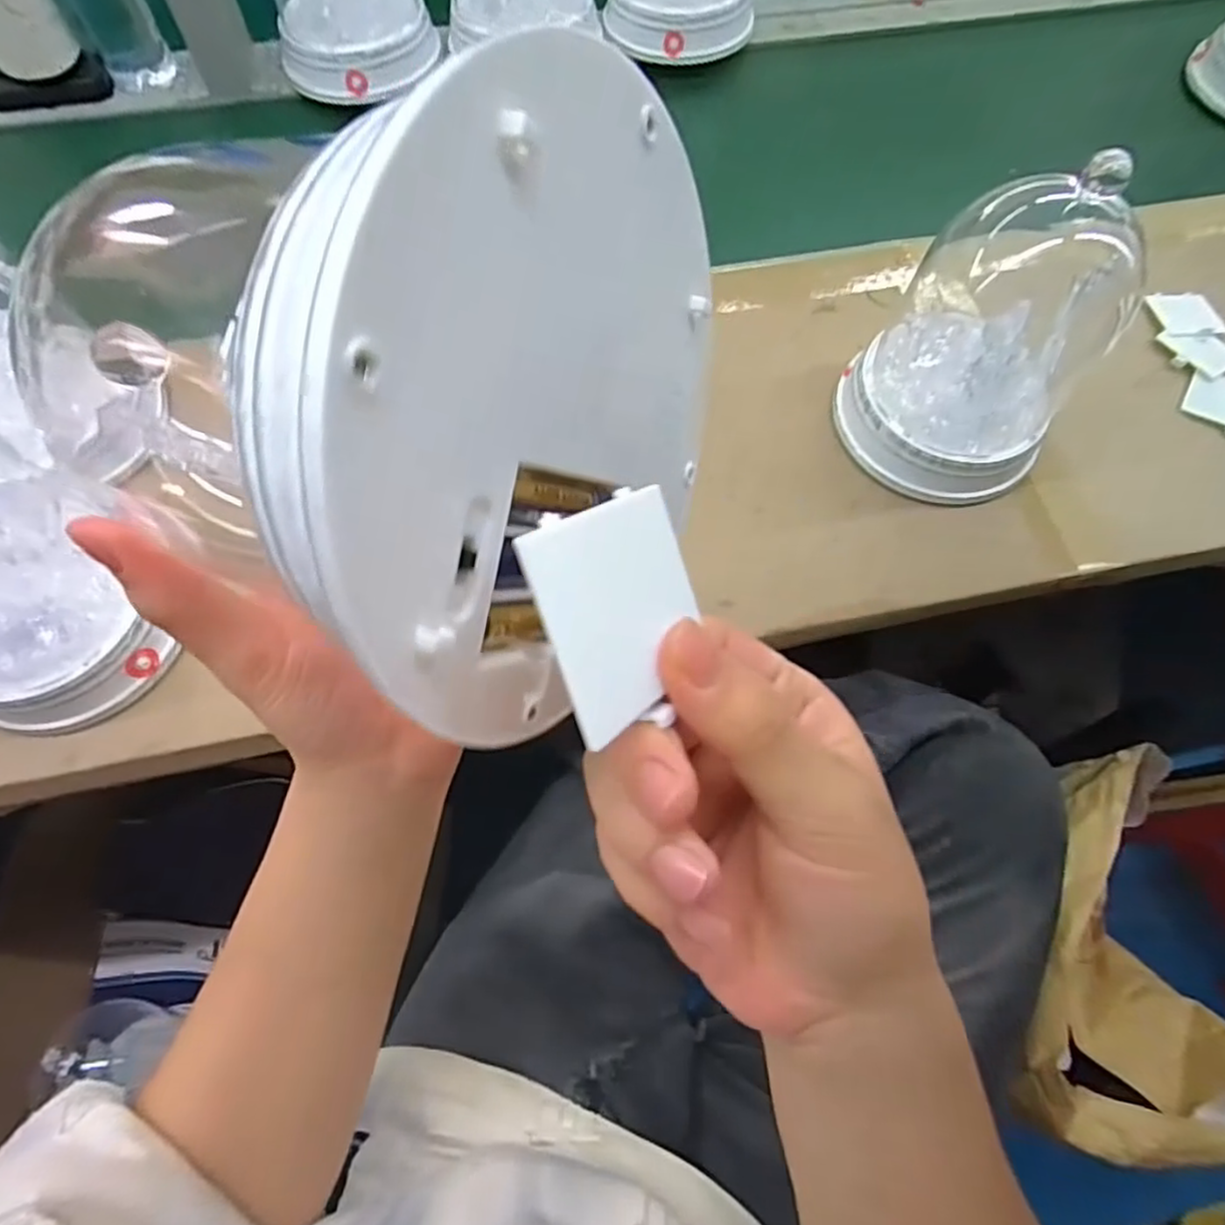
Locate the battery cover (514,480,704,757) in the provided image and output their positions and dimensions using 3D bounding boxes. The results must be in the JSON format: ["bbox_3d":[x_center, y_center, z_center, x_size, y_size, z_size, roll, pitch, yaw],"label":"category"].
[{"bbox_3d":[0.004,-0.001,0.161,0.055,0.004,0.048,-30,105,-49],"label":"battery cover"}]

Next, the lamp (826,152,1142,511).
[{"bbox_3d":[0.248,-0.175,0.459,0.147,0.194,0.125,41,74,15],"label":"lamp"}]

